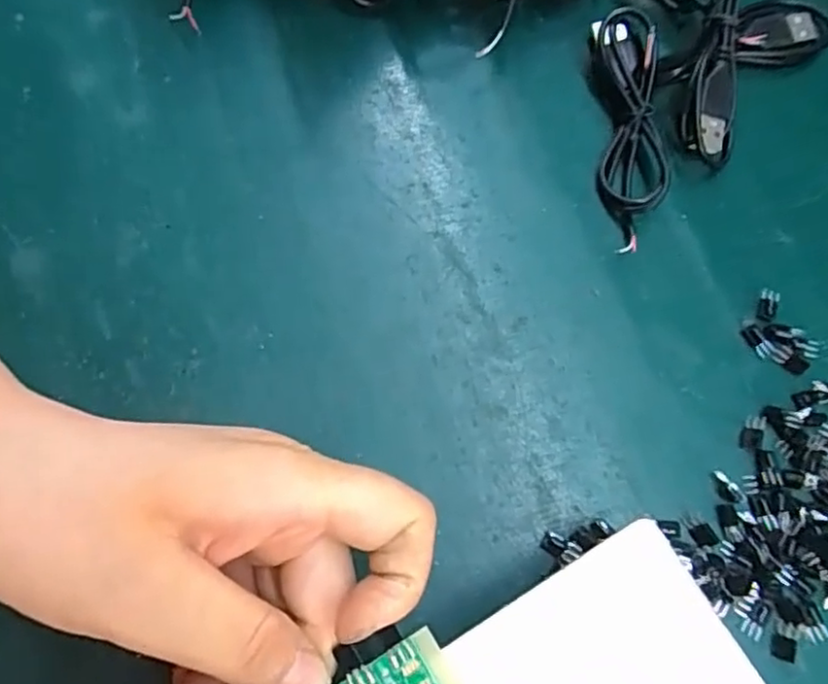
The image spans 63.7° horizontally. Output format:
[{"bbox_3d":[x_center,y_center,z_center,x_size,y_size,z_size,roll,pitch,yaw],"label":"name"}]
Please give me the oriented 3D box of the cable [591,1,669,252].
[{"bbox_3d":[0.083,-0.082,0.252,0.023,0.021,0.093,1,73,-2],"label":"cable"}]

